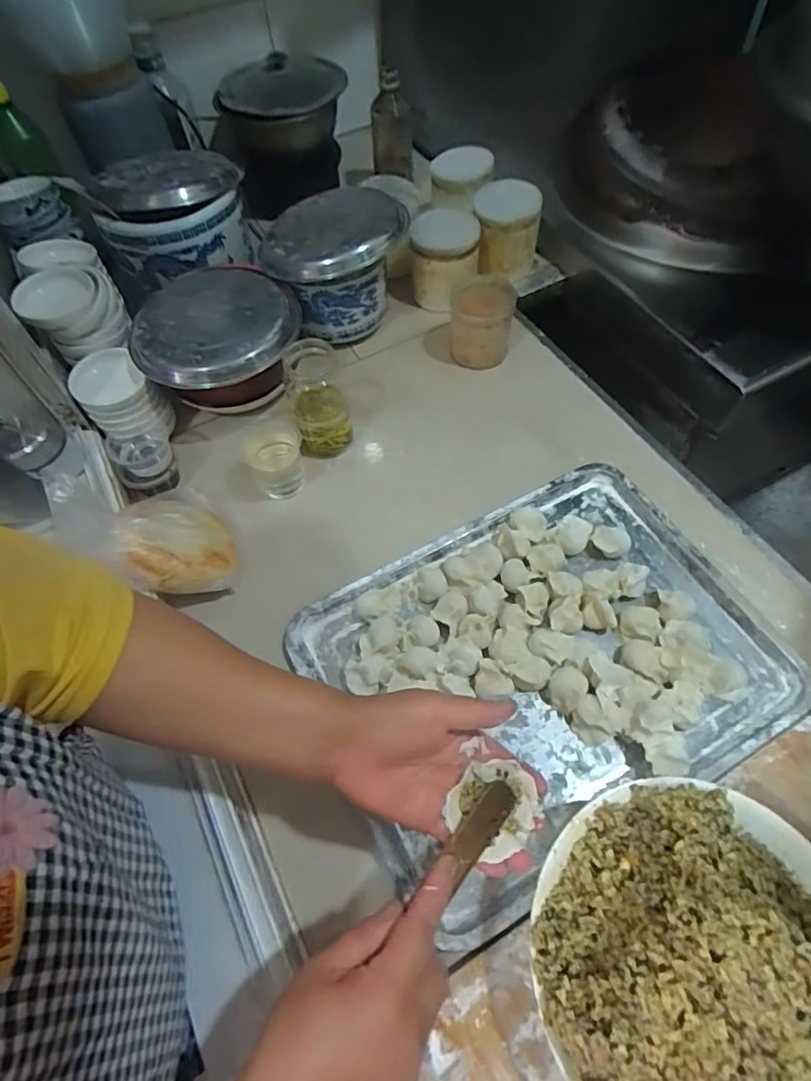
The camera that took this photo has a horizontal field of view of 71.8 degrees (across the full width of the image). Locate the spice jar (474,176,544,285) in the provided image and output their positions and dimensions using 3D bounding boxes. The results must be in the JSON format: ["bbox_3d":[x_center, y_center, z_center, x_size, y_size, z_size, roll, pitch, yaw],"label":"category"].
[{"bbox_3d":[0.150,-0.466,0.862,0.101,0.125,0.101,-1,60,2],"label":"spice jar"}]

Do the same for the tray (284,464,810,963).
[{"bbox_3d":[0.133,0.117,0.555,0.427,0.034,0.326,-26,62,-12],"label":"tray"}]

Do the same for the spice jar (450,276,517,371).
[{"bbox_3d":[0.104,-0.299,0.772,0.085,0.085,0.095,11,61,10],"label":"spice jar"}]

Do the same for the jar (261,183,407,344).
[{"bbox_3d":[-0.093,-0.385,0.783,0.189,0.138,0.184,-6,60,0],"label":"jar"}]

